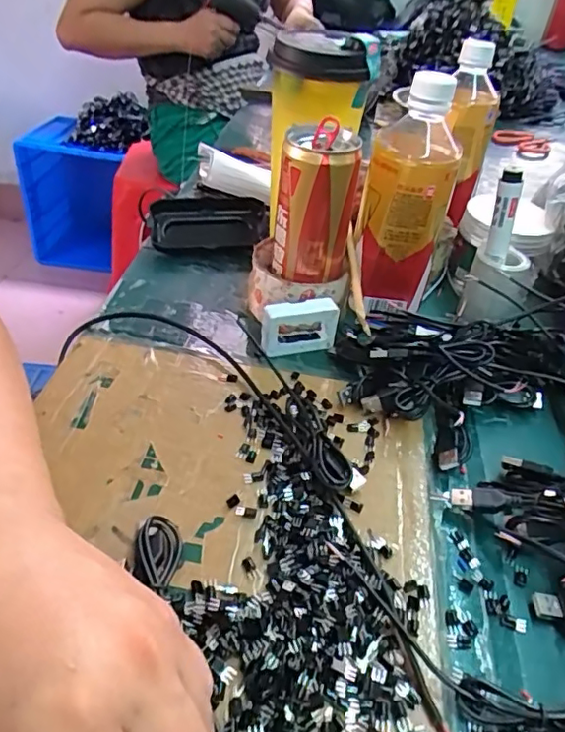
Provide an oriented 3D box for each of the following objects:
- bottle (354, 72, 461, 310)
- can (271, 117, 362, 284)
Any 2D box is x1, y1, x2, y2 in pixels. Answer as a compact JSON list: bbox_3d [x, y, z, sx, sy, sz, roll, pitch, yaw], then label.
[{"bbox_3d":[0.098,-0.131,0.443,0.061,0.168,0.059,12,40,7],"label":"bottle"},{"bbox_3d":[0.024,-0.120,0.429,0.056,0.106,0.054,3,40,-3],"label":"can"}]

